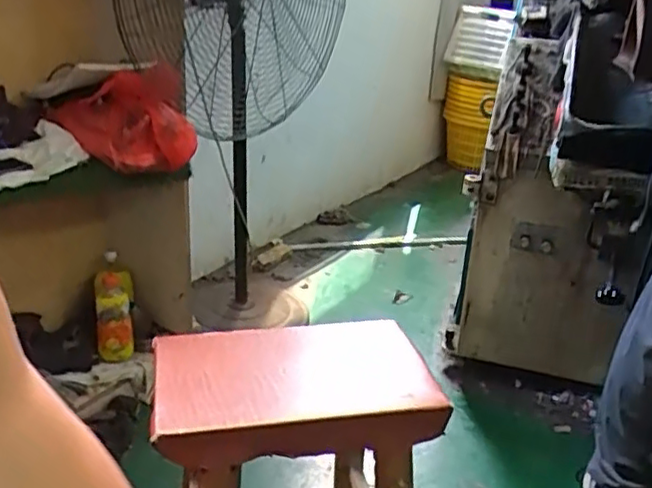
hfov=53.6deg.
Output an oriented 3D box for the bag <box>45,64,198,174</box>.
[{"bbox_3d":[-0.445,-0.286,1.428,0.272,0.205,0.190,19,27,33],"label":"bag"}]

